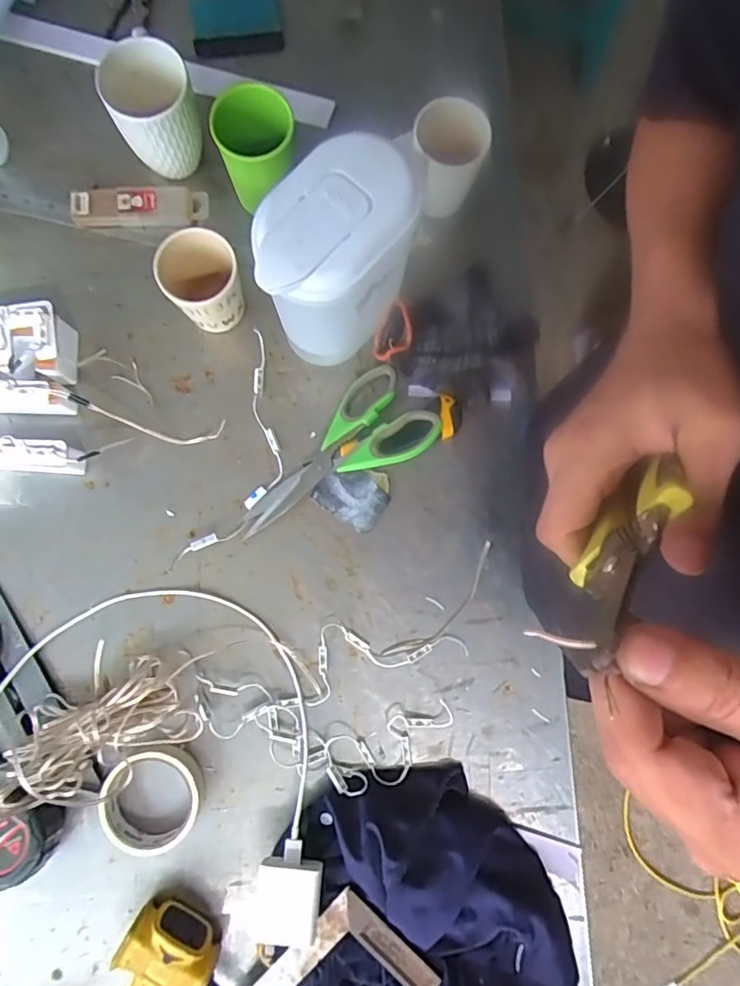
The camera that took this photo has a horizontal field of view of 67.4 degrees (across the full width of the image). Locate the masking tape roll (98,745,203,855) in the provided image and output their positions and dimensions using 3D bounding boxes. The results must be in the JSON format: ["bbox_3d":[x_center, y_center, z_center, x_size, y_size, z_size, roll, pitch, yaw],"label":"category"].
[{"bbox_3d":[-0.201,0.282,0.512,0.088,0.027,0.097,4,84,-3],"label":"masking tape roll"}]

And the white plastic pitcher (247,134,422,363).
[{"bbox_3d":[-0.030,-0.185,0.484,0.132,0.182,0.079,-43,88,-7],"label":"white plastic pitcher"}]

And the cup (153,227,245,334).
[{"bbox_3d":[-0.158,-0.198,0.529,0.070,0.084,0.071,0,84,-4],"label":"cup"}]

